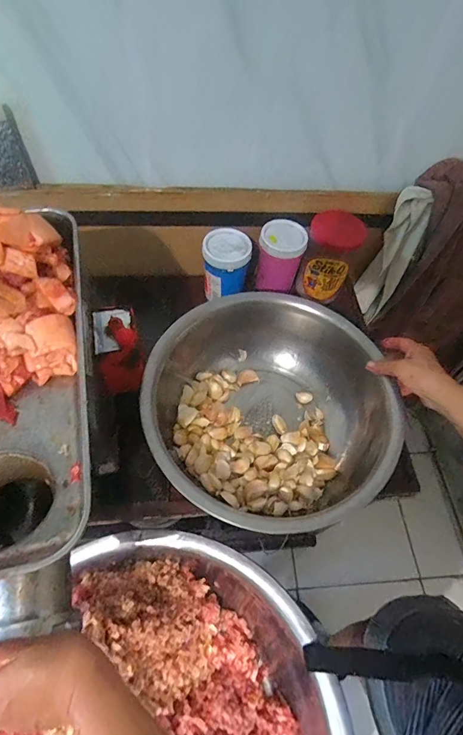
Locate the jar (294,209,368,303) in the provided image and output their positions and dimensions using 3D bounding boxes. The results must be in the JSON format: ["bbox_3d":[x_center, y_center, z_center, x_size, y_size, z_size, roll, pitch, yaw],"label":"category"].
[{"bbox_3d":[0.191,-0.215,0.755,0.095,0.161,0.088,2,59,-3],"label":"jar"}]

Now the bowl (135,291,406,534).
[{"bbox_3d":[0.052,0.066,0.613,0.366,0.141,0.336,2,59,-3],"label":"bowl"}]

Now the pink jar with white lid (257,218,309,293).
[{"bbox_3d":[0.092,-0.207,0.749,0.092,0.121,0.106,9,59,1],"label":"pink jar with white lid"}]

